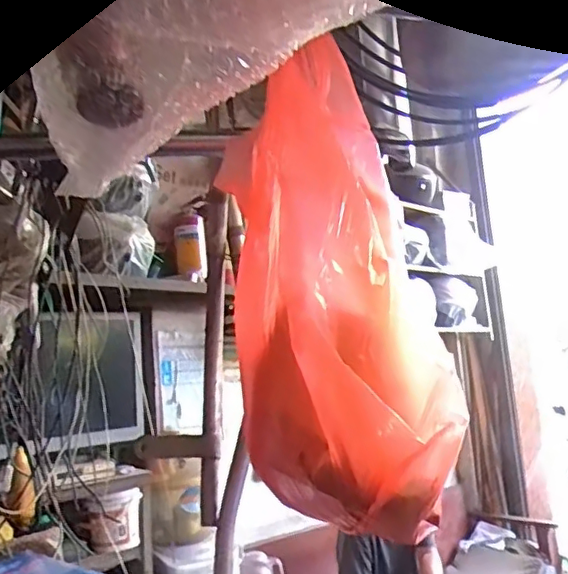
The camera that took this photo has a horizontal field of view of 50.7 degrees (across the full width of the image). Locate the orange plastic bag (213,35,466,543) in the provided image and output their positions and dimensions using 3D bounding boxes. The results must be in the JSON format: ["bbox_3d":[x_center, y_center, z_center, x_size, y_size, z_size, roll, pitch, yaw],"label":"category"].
[{"bbox_3d":[0.021,-0.009,0.336,0.101,0.259,0.134,-5,-9,-3],"label":"orange plastic bag"}]

